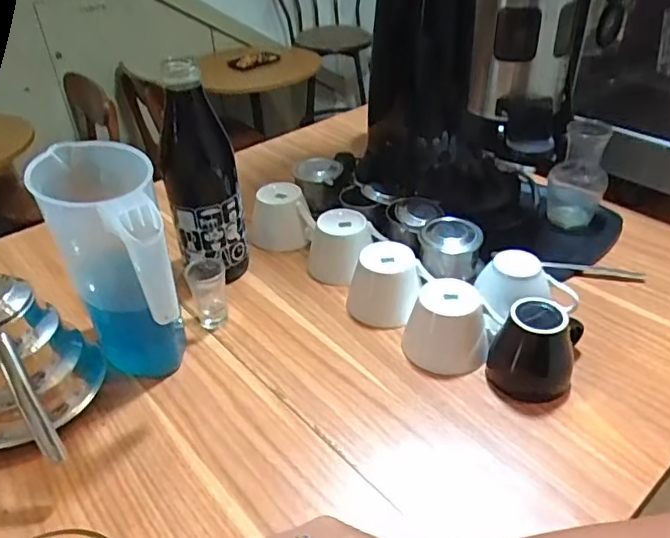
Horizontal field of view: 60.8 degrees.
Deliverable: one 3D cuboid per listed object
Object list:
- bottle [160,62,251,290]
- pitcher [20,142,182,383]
[{"bbox_3d":[-0.154,-0.102,0.663,0.082,0.249,0.068,-13,36,-13],"label":"bottle"},{"bbox_3d":[-0.206,0.007,0.556,0.091,0.212,0.177,-18,38,-20],"label":"pitcher"}]

